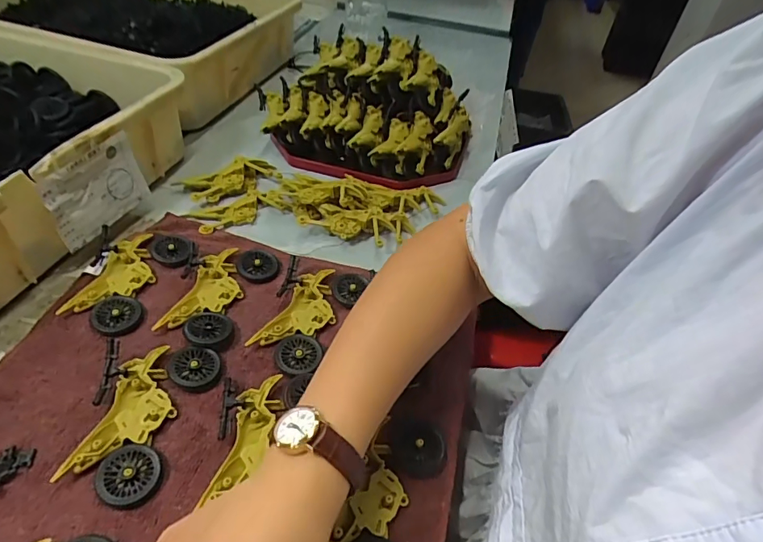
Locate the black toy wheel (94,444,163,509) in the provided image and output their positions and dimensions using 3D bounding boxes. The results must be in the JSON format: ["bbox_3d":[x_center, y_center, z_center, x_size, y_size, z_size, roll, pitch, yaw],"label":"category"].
[{"bbox_3d":[-0.159,0.129,0.298,0.036,0.008,0.037,-11,46,-18],"label":"black toy wheel"}]

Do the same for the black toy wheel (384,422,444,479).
[{"bbox_3d":[0.024,0.122,0.329,0.038,0.010,0.040,4,44,-3],"label":"black toy wheel"}]

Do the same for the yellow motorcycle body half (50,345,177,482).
[{"bbox_3d":[-0.170,0.096,0.327,0.044,0.010,0.099,9,43,2],"label":"yellow motorcycle body half"}]

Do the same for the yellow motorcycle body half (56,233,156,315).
[{"bbox_3d":[-0.228,0.004,0.419,0.044,0.012,0.101,11,44,4],"label":"yellow motorcycle body half"}]

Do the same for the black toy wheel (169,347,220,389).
[{"bbox_3d":[-0.141,0.072,0.356,0.035,0.004,0.034,14,47,-16],"label":"black toy wheel"}]

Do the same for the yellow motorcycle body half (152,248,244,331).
[{"bbox_3d":[-0.148,0.018,0.416,0.043,0.010,0.100,14,44,8],"label":"yellow motorcycle body half"}]

